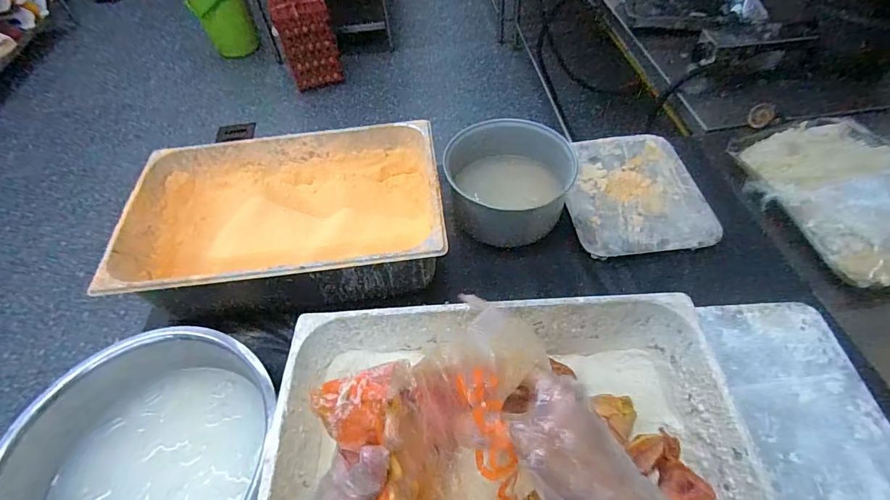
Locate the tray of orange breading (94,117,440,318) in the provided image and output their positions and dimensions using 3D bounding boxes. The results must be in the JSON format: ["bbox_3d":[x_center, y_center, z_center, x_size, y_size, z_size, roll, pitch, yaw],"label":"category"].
[{"bbox_3d":[-0.272,-0.042,0.804,0.530,0.169,0.325,-8,52,-1],"label":"tray of orange breading"}]

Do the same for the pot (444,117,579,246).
[{"bbox_3d":[0.111,-0.135,0.821,0.236,0.115,0.200,22,58,21],"label":"pot"}]

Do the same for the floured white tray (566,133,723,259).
[{"bbox_3d":[0.364,-0.115,0.851,0.252,0.032,0.286,-4,52,2],"label":"floured white tray"}]

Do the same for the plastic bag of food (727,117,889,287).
[{"bbox_3d":[0.699,-0.117,0.760,0.242,0.105,0.370,-4,52,2],"label":"plastic bag of food"}]

